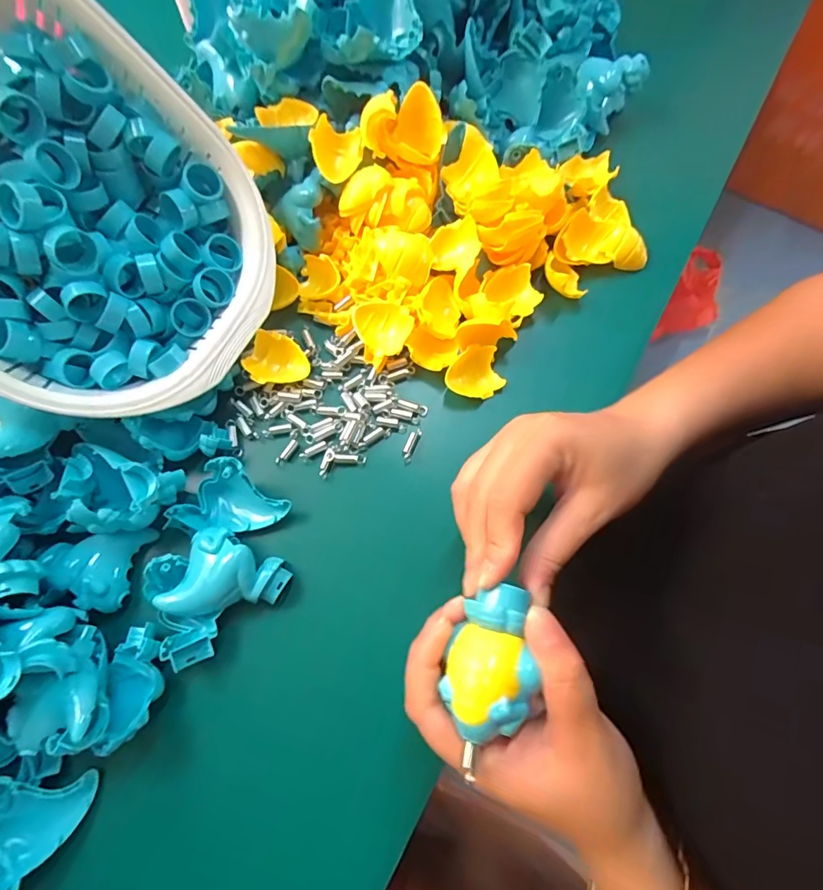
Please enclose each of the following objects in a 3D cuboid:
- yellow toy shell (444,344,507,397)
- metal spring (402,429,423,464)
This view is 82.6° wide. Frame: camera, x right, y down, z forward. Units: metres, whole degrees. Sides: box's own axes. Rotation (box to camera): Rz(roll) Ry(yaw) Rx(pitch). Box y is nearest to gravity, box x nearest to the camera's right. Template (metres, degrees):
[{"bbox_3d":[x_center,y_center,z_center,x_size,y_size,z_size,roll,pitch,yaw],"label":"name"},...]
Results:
[{"bbox_3d":[0.046,-0.054,0.349,0.043,0.014,0.037,-10,72,-3],"label":"yellow toy shell"},{"bbox_3d":[0.000,0.000,0.341,0.008,0.009,0.027,21,73,7],"label":"metal spring"}]

